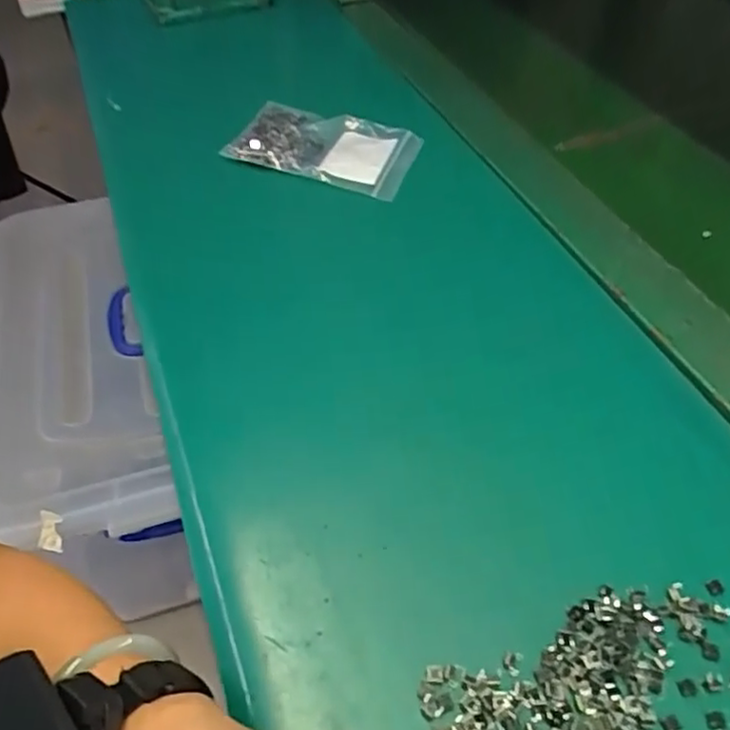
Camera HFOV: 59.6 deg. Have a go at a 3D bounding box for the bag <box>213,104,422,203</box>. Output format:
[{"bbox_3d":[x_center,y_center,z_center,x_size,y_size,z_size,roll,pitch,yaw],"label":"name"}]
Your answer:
[{"bbox_3d":[-0.034,-0.192,0.553,0.149,0.023,0.091,18,54,8],"label":"bag"}]

